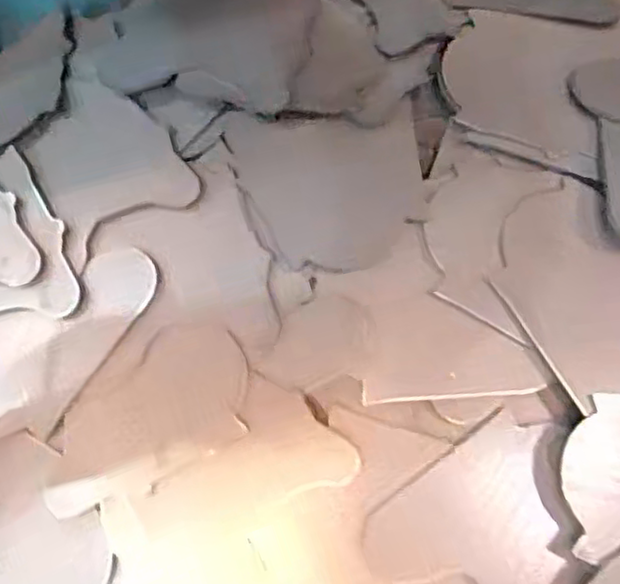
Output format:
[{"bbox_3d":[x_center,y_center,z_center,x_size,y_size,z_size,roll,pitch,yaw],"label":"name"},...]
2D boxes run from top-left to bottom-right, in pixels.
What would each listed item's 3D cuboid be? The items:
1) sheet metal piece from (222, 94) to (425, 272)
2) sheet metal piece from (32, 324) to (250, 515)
[{"bbox_3d":[0.009,-0.068,0.442,0.123,0.010,0.107,-1,78,1],"label":"sheet metal piece"},{"bbox_3d":[-0.101,0.075,0.411,0.135,0.006,0.074,-28,79,-4],"label":"sheet metal piece"}]

